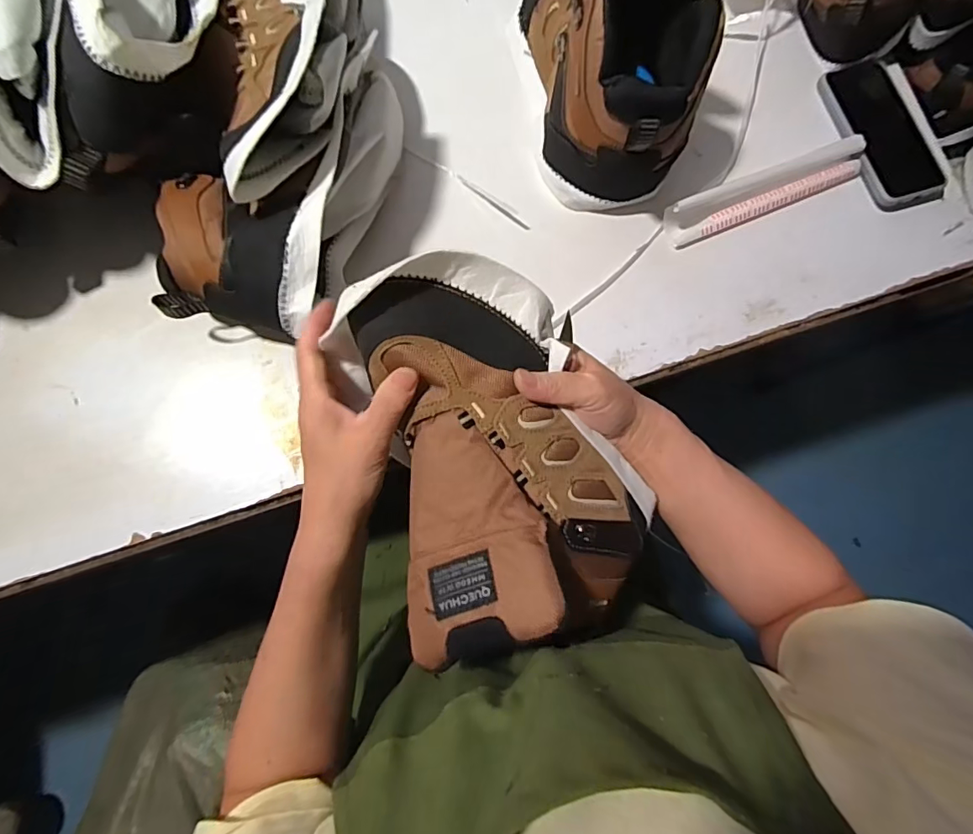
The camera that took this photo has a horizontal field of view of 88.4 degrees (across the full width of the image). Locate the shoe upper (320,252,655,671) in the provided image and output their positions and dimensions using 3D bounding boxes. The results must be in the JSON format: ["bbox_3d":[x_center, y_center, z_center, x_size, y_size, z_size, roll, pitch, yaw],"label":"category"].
[{"bbox_3d":[0.012,0.019,0.308,0.162,0.075,0.229,-17,84,-8],"label":"shoe upper"}]

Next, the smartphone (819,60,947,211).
[{"bbox_3d":[0.415,-0.297,0.521,0.092,0.020,0.167,-13,79,-14],"label":"smartphone"}]

